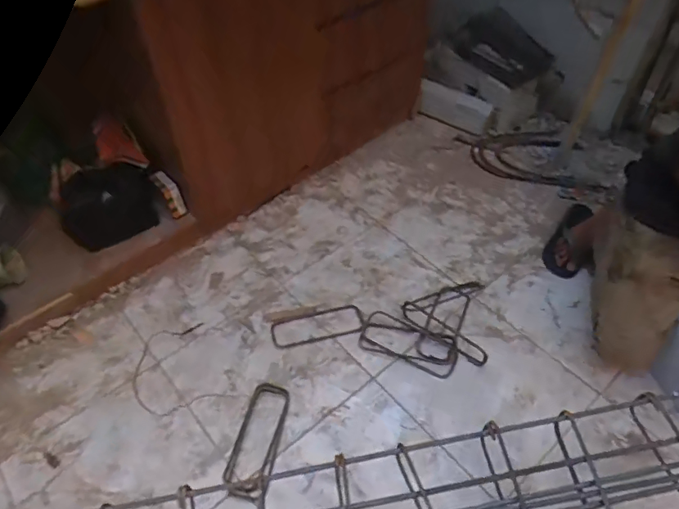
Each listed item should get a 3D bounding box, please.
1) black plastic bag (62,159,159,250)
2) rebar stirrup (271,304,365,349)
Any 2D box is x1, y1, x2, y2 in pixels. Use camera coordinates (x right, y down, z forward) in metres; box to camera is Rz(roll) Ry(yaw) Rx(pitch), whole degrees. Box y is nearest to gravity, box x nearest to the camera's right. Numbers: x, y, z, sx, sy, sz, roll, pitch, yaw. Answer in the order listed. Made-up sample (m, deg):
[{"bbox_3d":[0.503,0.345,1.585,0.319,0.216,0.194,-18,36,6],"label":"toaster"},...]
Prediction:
[{"bbox_3d":[-0.693,-0.146,1.497,0.269,0.216,0.123,-14,50,-11],"label":"black plastic bag"},{"bbox_3d":[-0.060,0.196,1.387,0.253,0.012,0.104,-11,45,-6],"label":"rebar stirrup"}]

